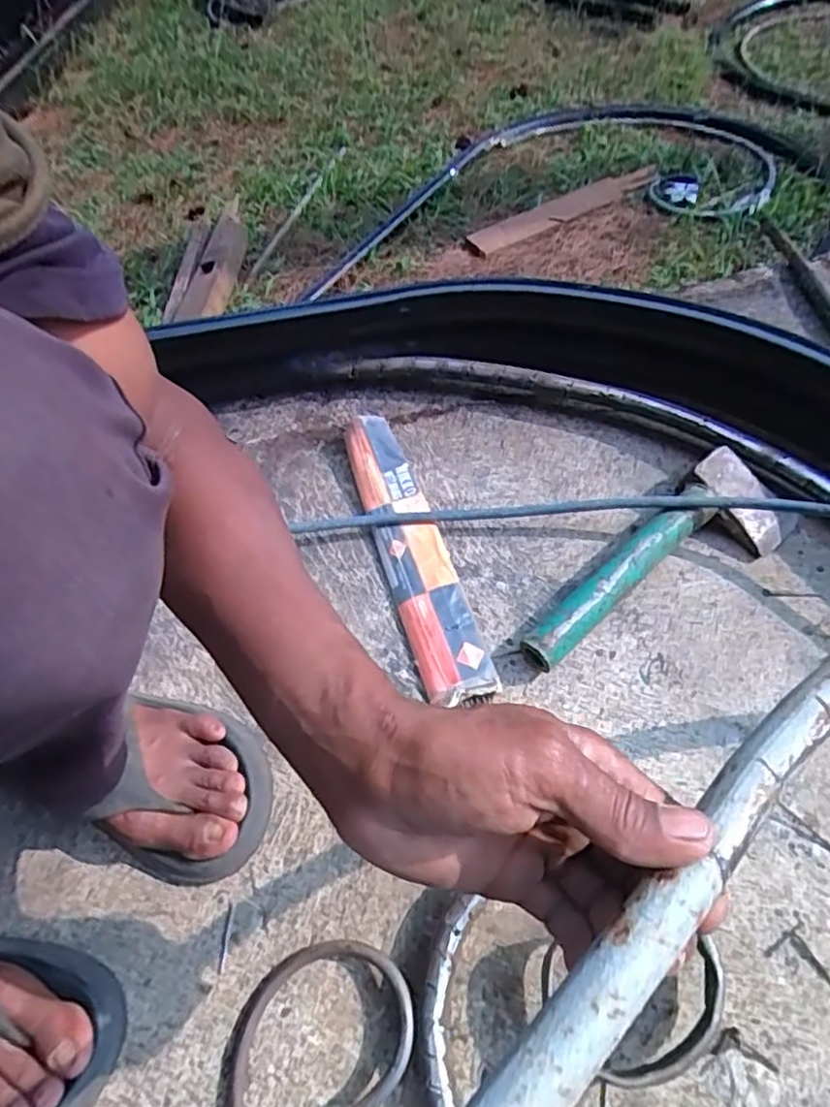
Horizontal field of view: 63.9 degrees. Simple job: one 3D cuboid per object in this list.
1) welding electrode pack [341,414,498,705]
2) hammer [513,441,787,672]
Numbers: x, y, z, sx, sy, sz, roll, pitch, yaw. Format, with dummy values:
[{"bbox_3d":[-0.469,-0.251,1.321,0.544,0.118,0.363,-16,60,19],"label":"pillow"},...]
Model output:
[{"bbox_3d":[-0.003,-0.007,0.585,0.055,0.028,0.289,-17,57,-6],"label":"welding electrode pack"},{"bbox_3d":[0.200,0.018,0.543,0.258,0.043,0.082,-38,62,-18],"label":"hammer"}]

